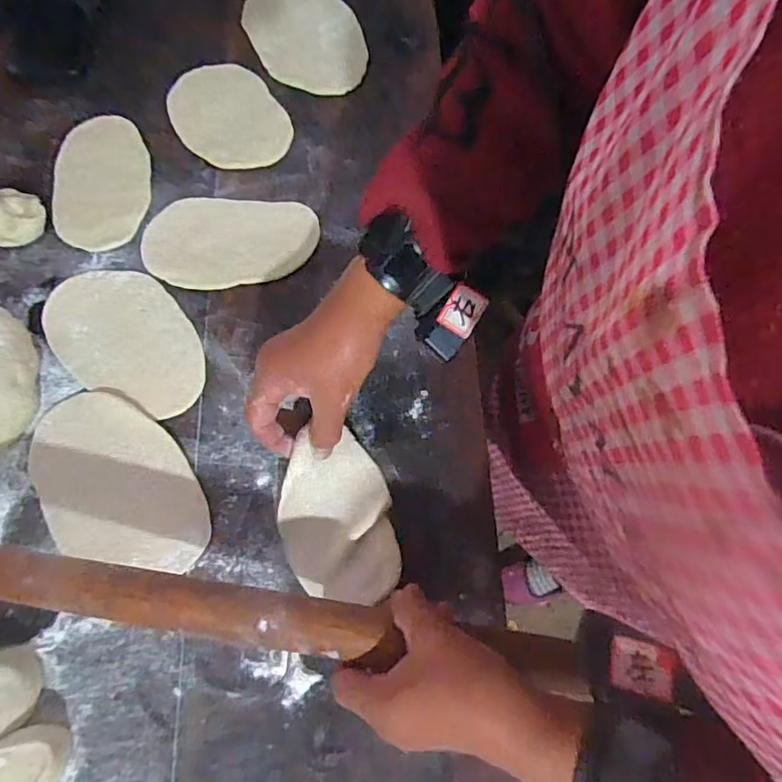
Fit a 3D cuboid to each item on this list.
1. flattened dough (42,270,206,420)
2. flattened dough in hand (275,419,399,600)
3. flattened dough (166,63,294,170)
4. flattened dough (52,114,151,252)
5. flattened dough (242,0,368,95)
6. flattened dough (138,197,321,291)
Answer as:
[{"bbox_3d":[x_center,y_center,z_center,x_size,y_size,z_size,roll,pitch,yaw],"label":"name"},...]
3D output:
[{"bbox_3d":[-0.215,-0.042,0.446,0.094,0.004,0.154,-41,75,-13],"label":"flattened dough"},{"bbox_3d":[-0.040,0.090,0.399,0.079,0.019,0.119,-9,71,-3],"label":"flattened dough in hand"},{"bbox_3d":[-0.152,-0.258,0.516,0.092,0.009,0.127,-34,74,-11],"label":"flattened dough"},{"bbox_3d":[-0.261,-0.192,0.497,0.081,0.010,0.141,-8,71,-3],"label":"flattened dough"},{"bbox_3d":[-0.085,-0.360,0.558,0.107,0.011,0.153,-22,72,-7],"label":"flattened dough"},{"bbox_3d":[-0.139,-0.131,0.479,0.144,0.007,0.088,1,70,1],"label":"flattened dough"}]

